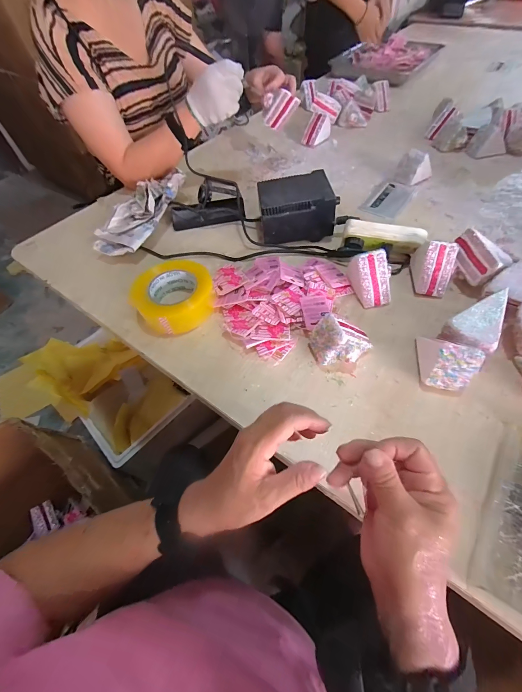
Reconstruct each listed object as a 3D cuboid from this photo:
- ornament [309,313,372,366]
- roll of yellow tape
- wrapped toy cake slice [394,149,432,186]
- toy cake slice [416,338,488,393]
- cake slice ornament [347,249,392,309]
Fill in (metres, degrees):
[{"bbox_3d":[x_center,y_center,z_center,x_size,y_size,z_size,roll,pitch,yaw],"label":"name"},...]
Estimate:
[{"bbox_3d":[0.119,-0.007,0.413,0.084,0.063,0.057,-8,56,-2],"label":"ornament"},{"bbox_3d":[-0.147,-0.087,0.485,0.122,0.048,0.126,-2,56,2],"label":"roll of yellow tape"},{"bbox_3d":[0.375,-0.433,0.695,0.084,0.062,0.060,-31,60,-16],"label":"wrapped toy cake slice"},{"bbox_3d":[0.252,0.014,0.394,0.066,0.070,0.077,12,58,11],"label":"toy cake slice"},{"bbox_3d":[0.188,-0.115,0.482,0.063,0.060,0.080,-12,56,-5],"label":"cake slice ornament"}]

